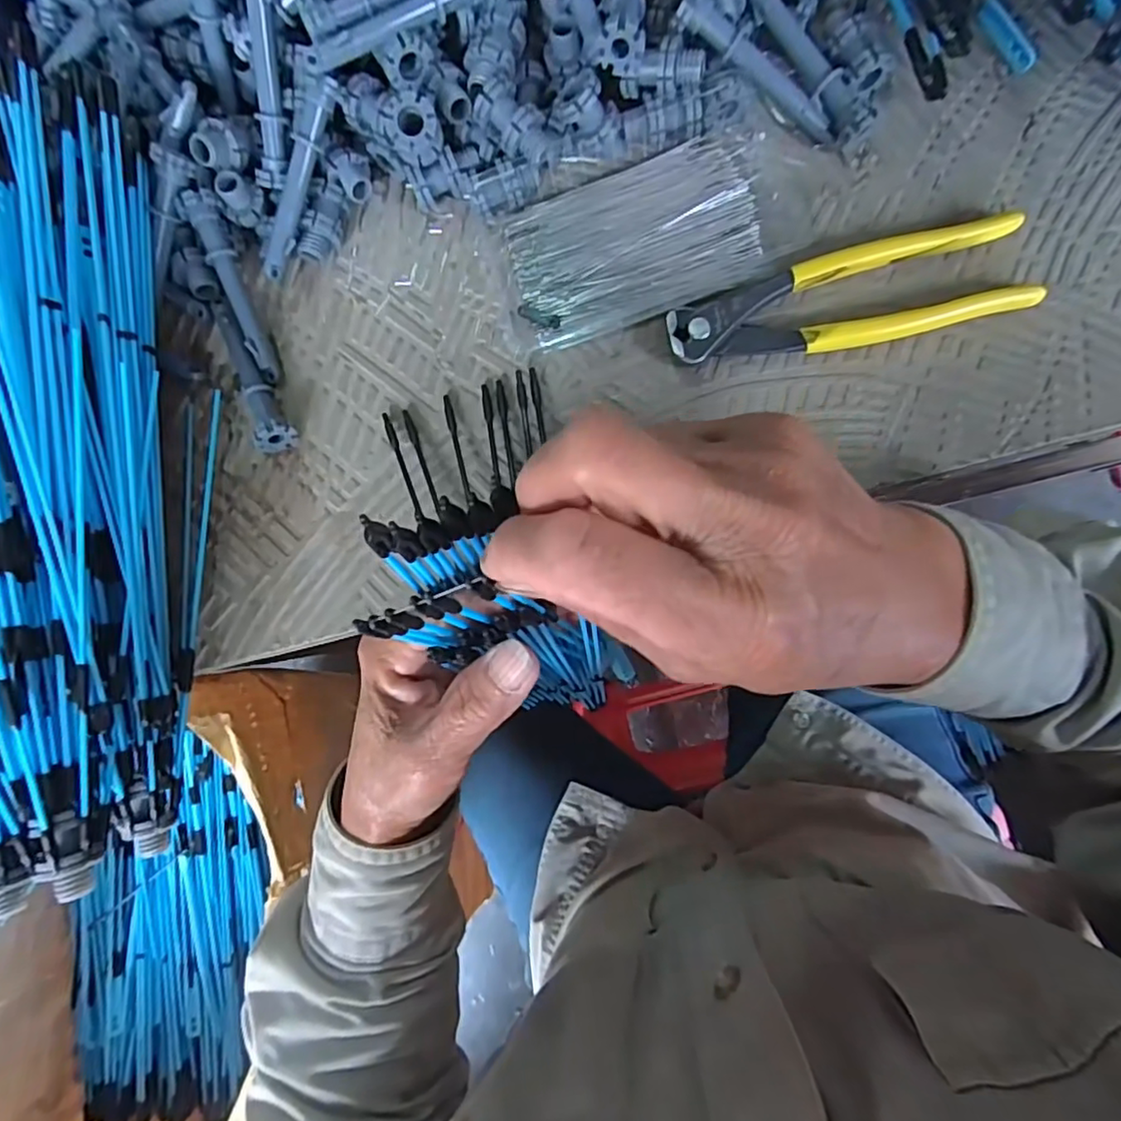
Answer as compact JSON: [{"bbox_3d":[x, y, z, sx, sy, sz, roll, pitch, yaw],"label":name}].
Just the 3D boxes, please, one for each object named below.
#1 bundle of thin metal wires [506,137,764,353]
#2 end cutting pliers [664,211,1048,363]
[{"bbox_3d":[0.037,-0.162,0.318,0.124,0.005,0.073,-19,83,6],"label":"bundle of thin metal wires"},{"bbox_3d":[0.135,-0.124,0.298,0.164,0.013,0.047,-12,84,7],"label":"end cutting pliers"}]

